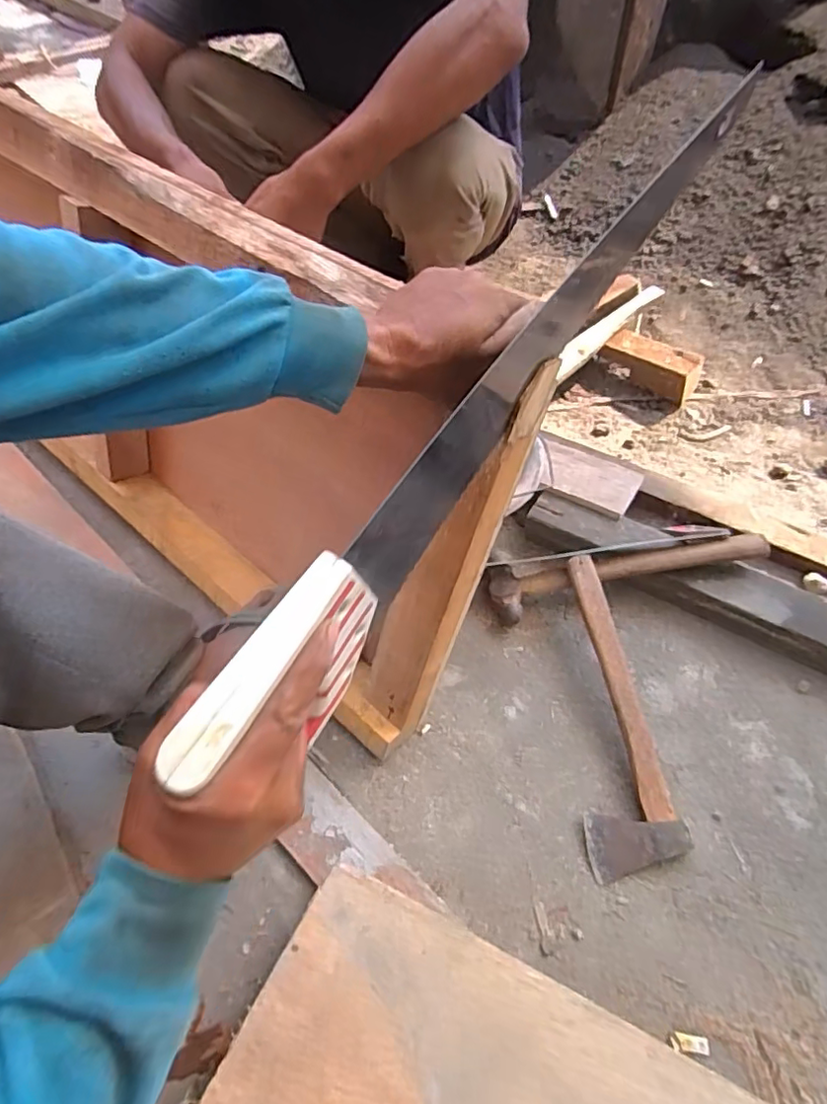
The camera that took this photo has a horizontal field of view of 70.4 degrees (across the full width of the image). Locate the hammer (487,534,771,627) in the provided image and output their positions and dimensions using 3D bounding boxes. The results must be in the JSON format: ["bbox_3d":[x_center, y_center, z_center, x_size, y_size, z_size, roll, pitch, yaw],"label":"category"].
[{"bbox_3d":[0.262,0.019,0.729,0.338,0.051,0.084,-12,45,5],"label":"hammer"}]

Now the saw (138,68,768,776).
[{"bbox_3d":[0.045,-0.066,0.354,0.032,0.122,0.478,32,74,23],"label":"saw"}]

